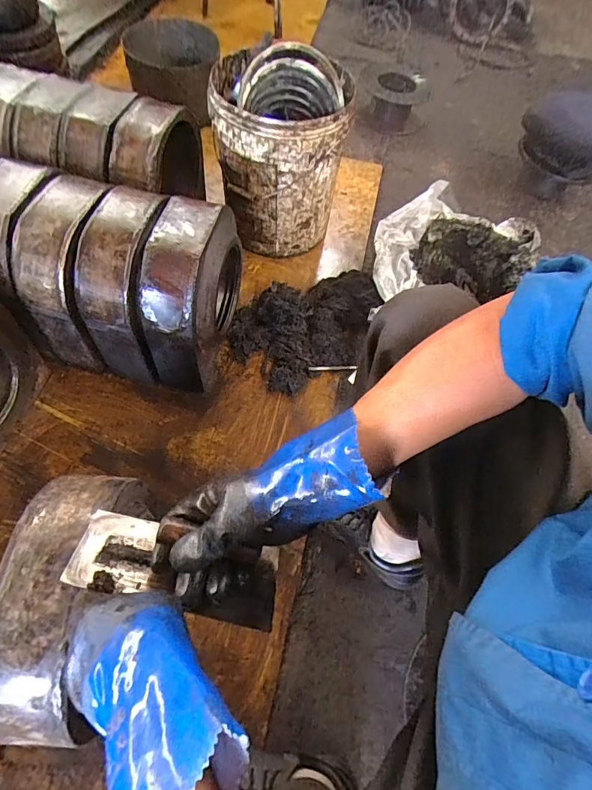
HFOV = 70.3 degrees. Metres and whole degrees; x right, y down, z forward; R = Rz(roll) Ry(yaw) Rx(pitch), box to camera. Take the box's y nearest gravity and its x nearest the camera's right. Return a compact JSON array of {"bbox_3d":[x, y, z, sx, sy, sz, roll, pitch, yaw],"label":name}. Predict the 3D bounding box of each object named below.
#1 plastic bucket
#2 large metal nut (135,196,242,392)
[{"bbox_3d":[-0.040,-0.553,0.989,0.293,0.399,0.266,7,62,0],"label":"plastic bucket"},{"bbox_3d":[-0.192,-0.181,0.816,0.119,0.303,0.254,12,62,3],"label":"large metal nut"}]

